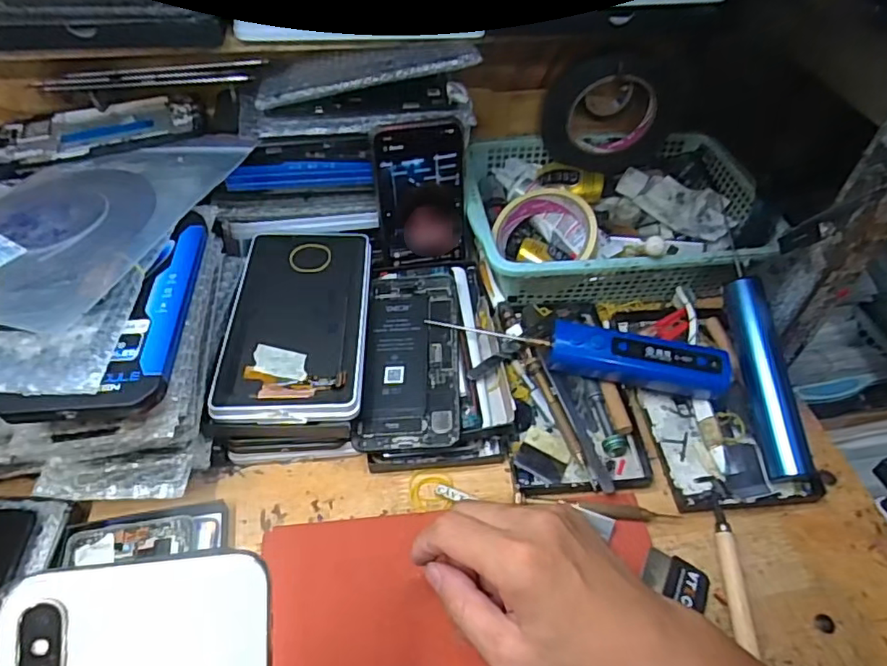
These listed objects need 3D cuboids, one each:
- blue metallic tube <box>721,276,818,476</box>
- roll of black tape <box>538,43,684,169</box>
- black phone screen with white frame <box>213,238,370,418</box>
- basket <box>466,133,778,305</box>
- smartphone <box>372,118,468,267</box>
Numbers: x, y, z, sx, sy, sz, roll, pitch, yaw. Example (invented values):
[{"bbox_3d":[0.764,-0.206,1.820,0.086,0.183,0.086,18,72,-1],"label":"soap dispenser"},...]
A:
[{"bbox_3d":[0.244,0.031,0.438,0.027,0.029,0.150,-2,69,-6],"label":"blue metallic tube"},{"bbox_3d":[0.165,-0.210,0.555,0.136,0.117,0.046,-5,49,-7],"label":"roll of black tape"},{"bbox_3d":[-0.110,-0.013,0.445,0.101,0.009,0.179,-1,51,-3],"label":"black phone screen with white frame"},{"bbox_3d":[0.153,-0.116,0.541,0.262,0.059,0.192,-2,49,-4],"label":"basket"},{"bbox_3d":[-0.018,-0.114,0.491,0.073,0.123,0.013,-7,31,-6],"label":"smartphone"}]

